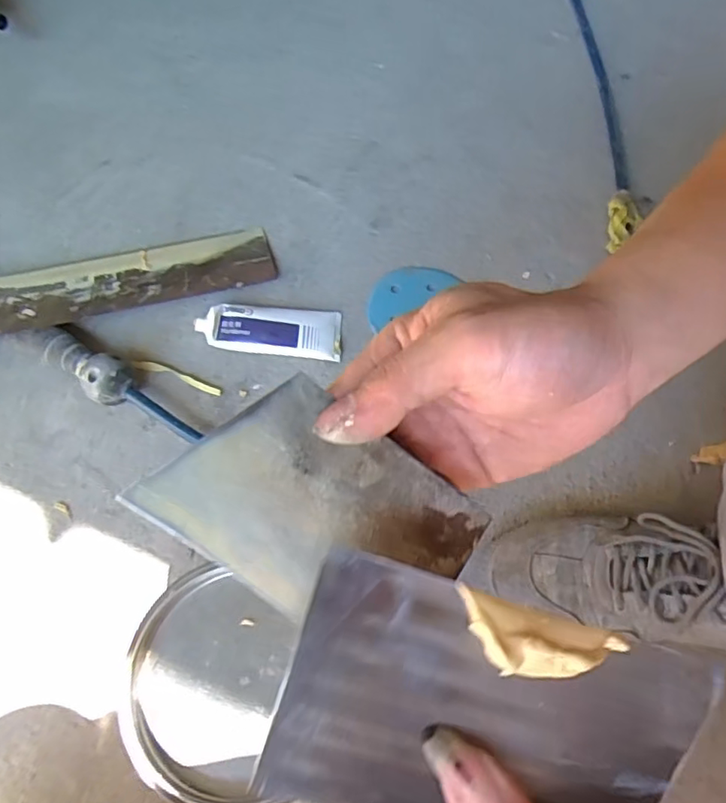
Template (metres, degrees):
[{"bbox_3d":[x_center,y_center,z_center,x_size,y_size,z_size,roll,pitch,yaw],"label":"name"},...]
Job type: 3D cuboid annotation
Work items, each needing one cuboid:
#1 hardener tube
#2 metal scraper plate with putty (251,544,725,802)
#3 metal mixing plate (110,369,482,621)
[{"bbox_3d":[-0.091,-0.071,0.574,0.136,0.028,0.053,1,66,-2],"label":"hardener tube"},{"bbox_3d":[0.044,0.101,0.181,0.137,0.010,0.073,19,82,-7],"label":"metal scraper plate with putty"},{"bbox_3d":[-0.014,0.040,0.212,0.111,0.004,0.070,38,74,-9],"label":"metal mixing plate"}]

